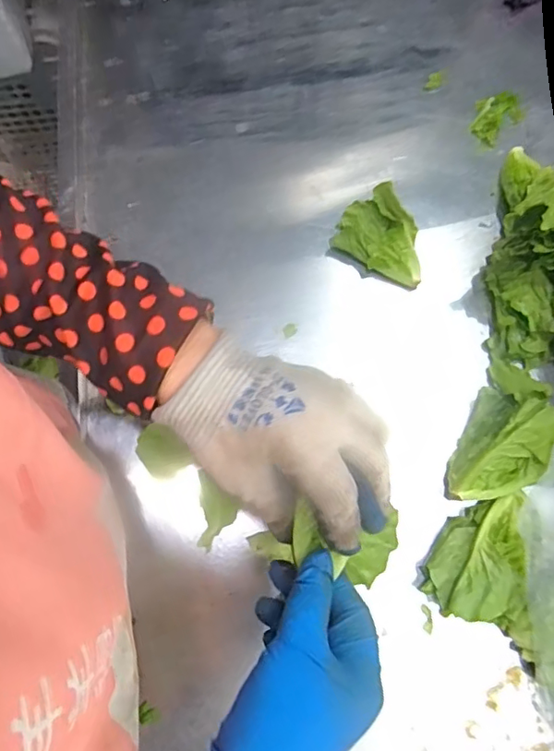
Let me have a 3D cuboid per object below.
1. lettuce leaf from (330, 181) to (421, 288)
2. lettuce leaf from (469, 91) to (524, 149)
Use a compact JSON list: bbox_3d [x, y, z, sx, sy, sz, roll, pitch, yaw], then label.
[{"bbox_3d":[0.100,-0.127,0.508,0.088,0.058,0.051,34,79,8],"label":"lettuce leaf"},{"bbox_3d":[0.222,-0.265,0.562,0.061,0.006,0.041,-43,79,-9],"label":"lettuce leaf"}]

